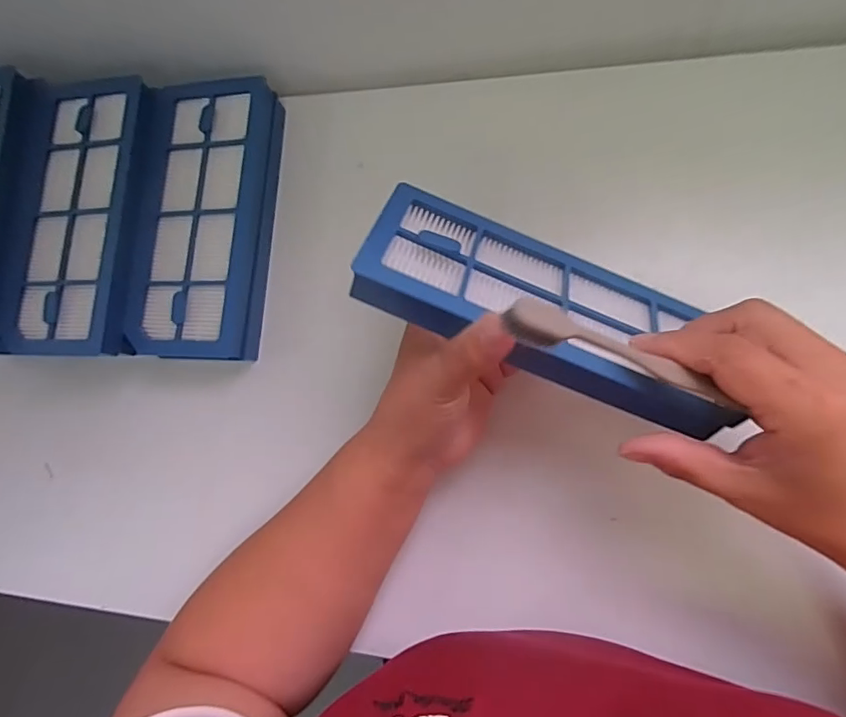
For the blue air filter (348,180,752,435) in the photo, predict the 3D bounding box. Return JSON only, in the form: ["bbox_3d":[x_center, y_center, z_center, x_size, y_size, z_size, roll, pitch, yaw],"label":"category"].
[{"bbox_3d":[0.061,-0.024,0.261,0.186,0.026,0.101,24,45,-4],"label":"blue air filter"}]

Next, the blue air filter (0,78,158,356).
[{"bbox_3d":[-0.245,-0.104,0.365,0.083,0.026,0.201,2,80,14],"label":"blue air filter"}]

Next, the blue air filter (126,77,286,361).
[{"bbox_3d":[-0.157,-0.101,0.375,0.087,0.038,0.207,2,80,14],"label":"blue air filter"}]

